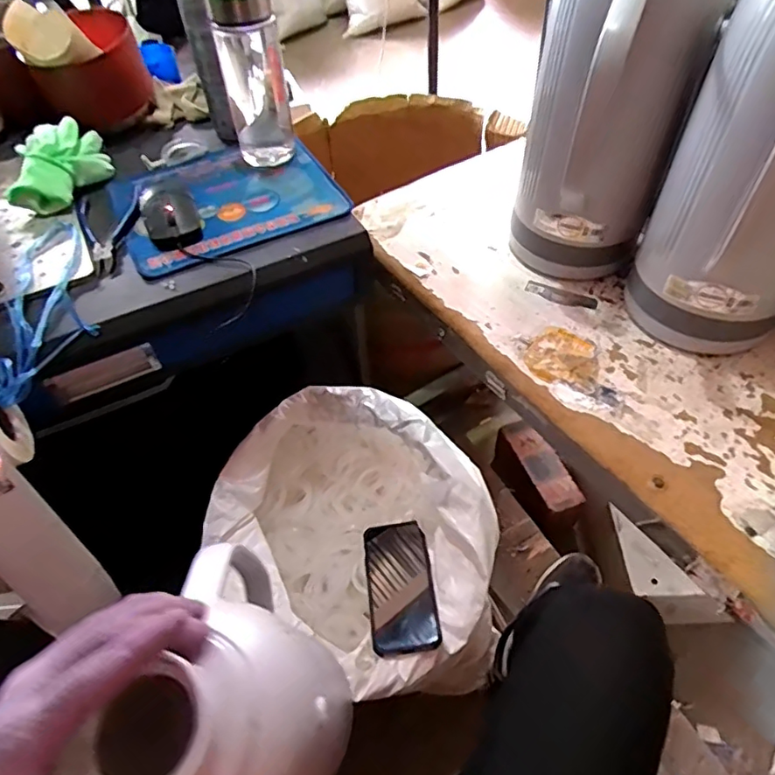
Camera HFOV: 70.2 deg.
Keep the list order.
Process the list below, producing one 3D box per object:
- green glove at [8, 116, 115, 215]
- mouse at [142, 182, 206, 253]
[{"bbox_3d":[-0.402,-0.279,0.679,0.076,0.063,0.139,6,52,9],"label":"green glove"},{"bbox_3d":[-0.256,-0.204,0.654,0.063,0.037,0.094,-22,53,-13],"label":"mouse"}]

